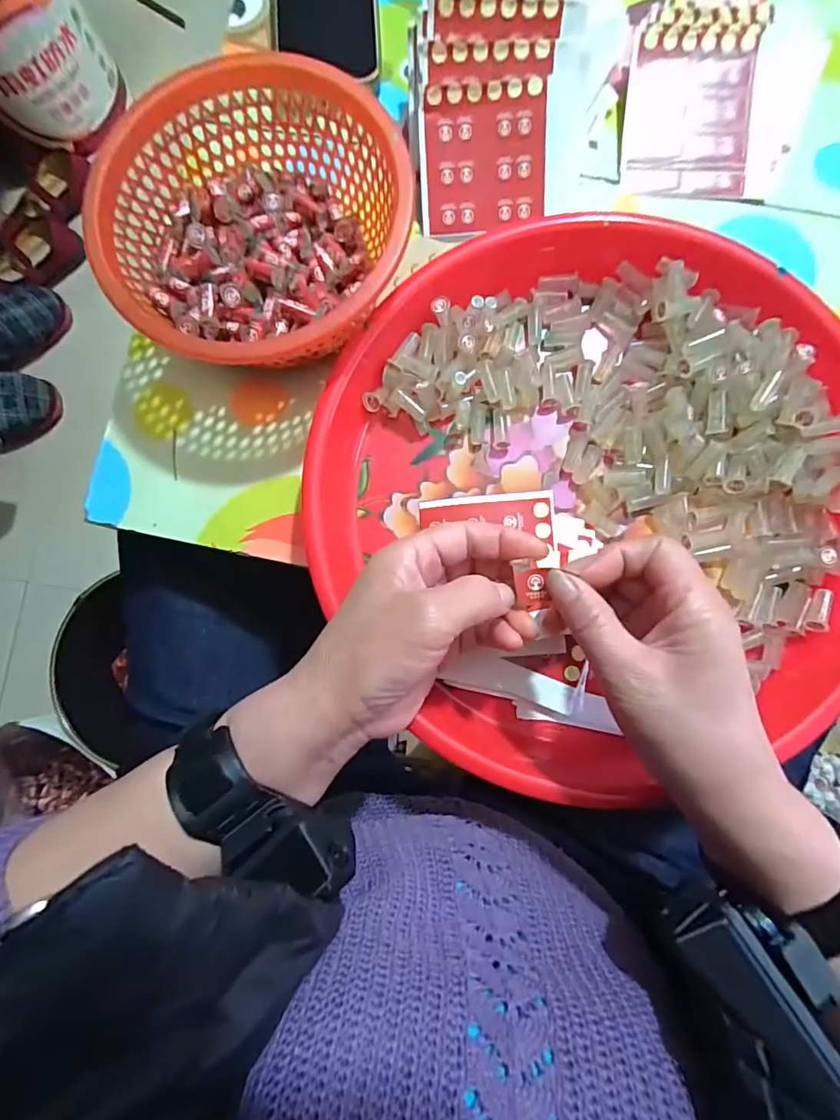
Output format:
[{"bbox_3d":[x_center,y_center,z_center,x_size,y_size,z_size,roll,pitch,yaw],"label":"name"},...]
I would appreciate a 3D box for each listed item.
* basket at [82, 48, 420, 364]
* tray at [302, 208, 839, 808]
[{"bbox_3d":[-0.097,-0.194,0.294,0.167,0.067,0.161,0,83,2],"label":"basket"},{"bbox_3d":[0.106,-0.038,0.296,0.320,0.046,0.321,0,83,2],"label":"tray"}]

